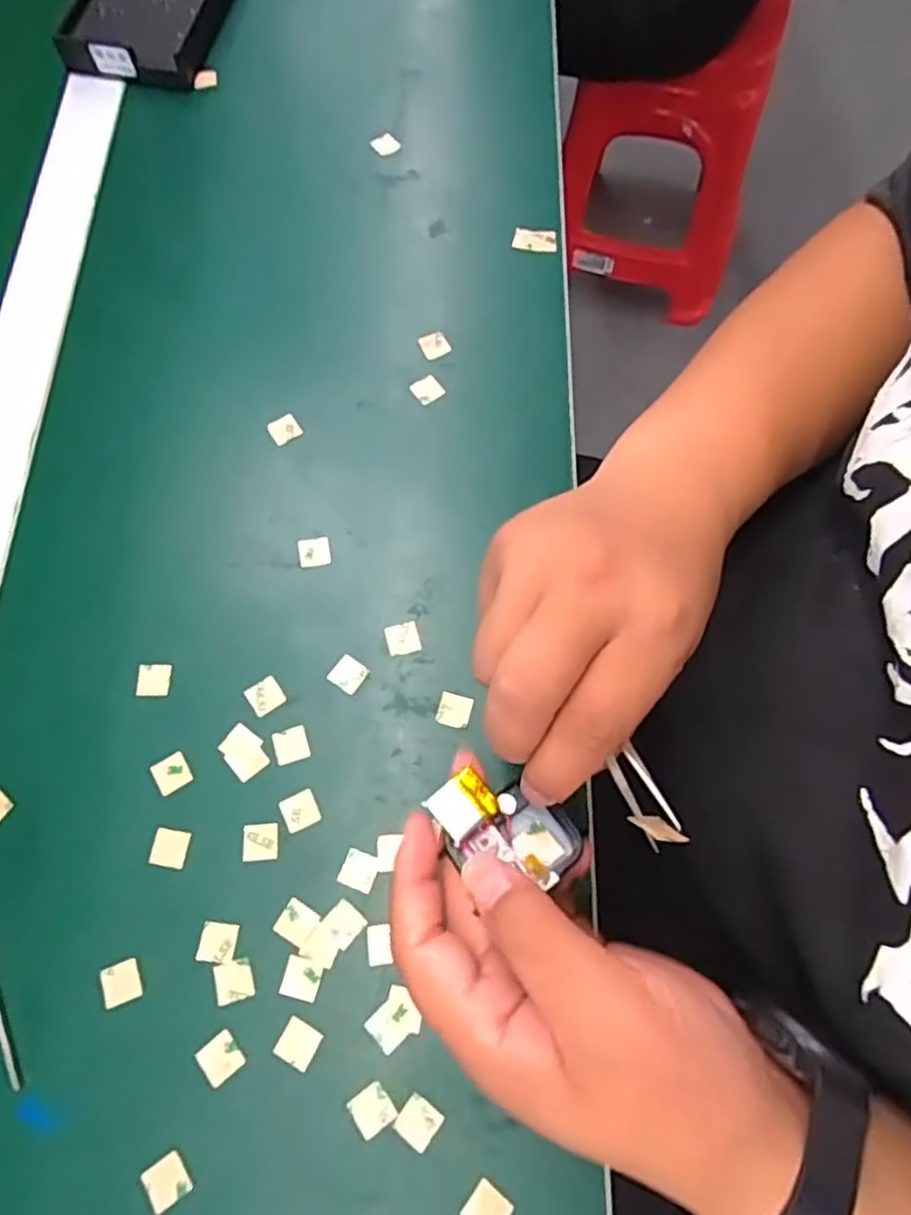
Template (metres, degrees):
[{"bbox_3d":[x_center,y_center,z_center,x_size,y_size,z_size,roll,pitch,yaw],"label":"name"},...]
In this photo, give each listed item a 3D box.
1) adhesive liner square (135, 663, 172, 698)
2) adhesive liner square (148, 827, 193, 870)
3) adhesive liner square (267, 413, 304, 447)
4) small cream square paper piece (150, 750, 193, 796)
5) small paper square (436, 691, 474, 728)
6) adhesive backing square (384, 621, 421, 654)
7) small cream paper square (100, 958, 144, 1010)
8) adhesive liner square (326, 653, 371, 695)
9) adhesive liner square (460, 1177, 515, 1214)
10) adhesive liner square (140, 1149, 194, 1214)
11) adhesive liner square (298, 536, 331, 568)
[{"bbox_3d":[-0.148,0.036,0.337,0.016,0.004,0.016,1,70,-2],"label":"adhesive liner square"},{"bbox_3d":[-0.129,0.109,0.311,0.016,0.004,0.016,11,70,1],"label":"adhesive liner square"},{"bbox_3d":[-0.095,-0.099,0.382,0.017,0.004,0.016,-32,83,-9],"label":"adhesive liner square"},{"bbox_3d":[-0.133,0.077,0.320,0.015,0.004,0.017,-34,74,-11],"label":"small cream square paper piece"},{"bbox_3d":[0.000,0.050,0.332,0.016,0.004,0.016,13,72,10],"label":"small paper square"},{"bbox_3d":[-0.026,0.016,0.343,0.015,0.004,0.016,-16,74,-4],"label":"adhesive backing square"},{"bbox_3d":[-0.143,0.160,0.293,0.015,0.004,0.017,-22,64,-13],"label":"small cream paper square"},{"bbox_3d":[-0.053,0.033,0.337,0.016,0.004,0.016,33,75,10],"label":"adhesive liner square"},{"bbox_3d":[0.012,0.234,0.265,0.016,0.004,0.016,38,75,12],"label":"adhesive liner square"},{"bbox_3d":[-0.114,0.226,0.270,0.016,0.004,0.016,-33,69,-18],"label":"adhesive liner square"},{"bbox_3d":[-0.074,-0.029,0.360,0.016,0.004,0.017,-10,73,0],"label":"adhesive liner square"}]

